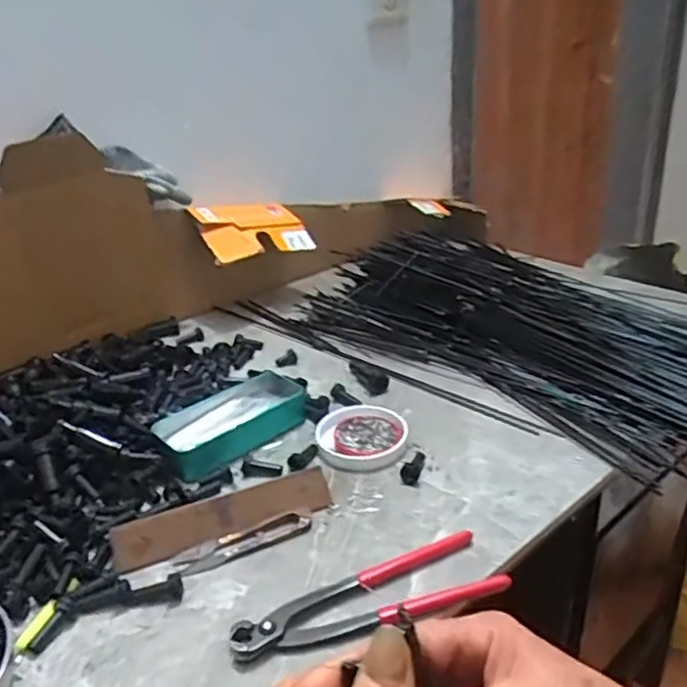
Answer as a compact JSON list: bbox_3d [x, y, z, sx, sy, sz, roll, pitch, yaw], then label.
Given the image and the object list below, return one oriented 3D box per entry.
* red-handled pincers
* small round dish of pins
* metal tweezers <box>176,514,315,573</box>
[{"bbox_3d":[0.018,0.185,0.459,0.193,0.014,0.057,-14,28,-18],"label":"red-handled pincers"},{"bbox_3d":[0.015,0.087,0.639,0.084,0.018,0.084,-3,27,2],"label":"small round dish of pins"},{"bbox_3d":[-0.079,0.162,0.525,0.106,0.004,0.022,-15,46,-18],"label":"metal tweezers"}]

